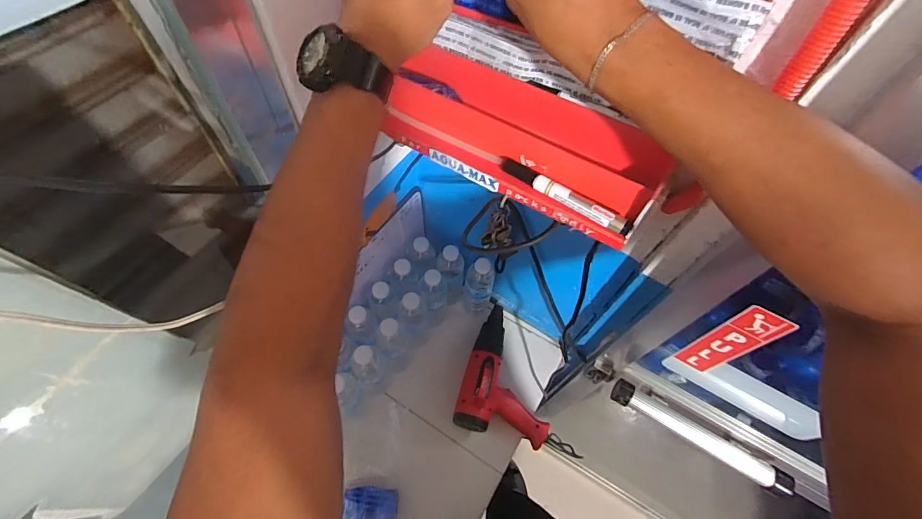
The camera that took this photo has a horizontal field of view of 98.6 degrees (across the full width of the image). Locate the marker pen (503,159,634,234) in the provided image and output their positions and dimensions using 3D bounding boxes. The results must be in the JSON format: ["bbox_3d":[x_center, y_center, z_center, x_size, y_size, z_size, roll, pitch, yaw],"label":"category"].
[{"bbox_3d":[0.100,-0.063,0.389,0.139,0.020,0.016,34,63,16],"label":"marker pen"}]

